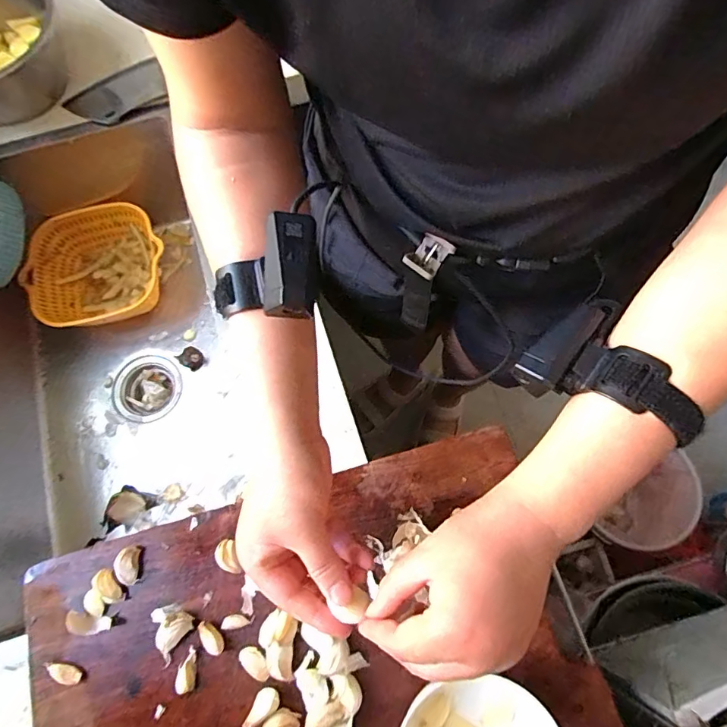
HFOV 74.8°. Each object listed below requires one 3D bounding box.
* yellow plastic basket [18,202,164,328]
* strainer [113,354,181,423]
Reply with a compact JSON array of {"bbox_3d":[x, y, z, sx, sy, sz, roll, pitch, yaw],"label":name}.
[{"bbox_3d":[-0.421,-0.153,0.766,0.188,0.090,0.178,3,72,3],"label":"yellow plastic basket"},{"bbox_3d":[-0.348,0.043,0.775,0.105,0.039,0.108,-1,72,2],"label":"strainer"}]

